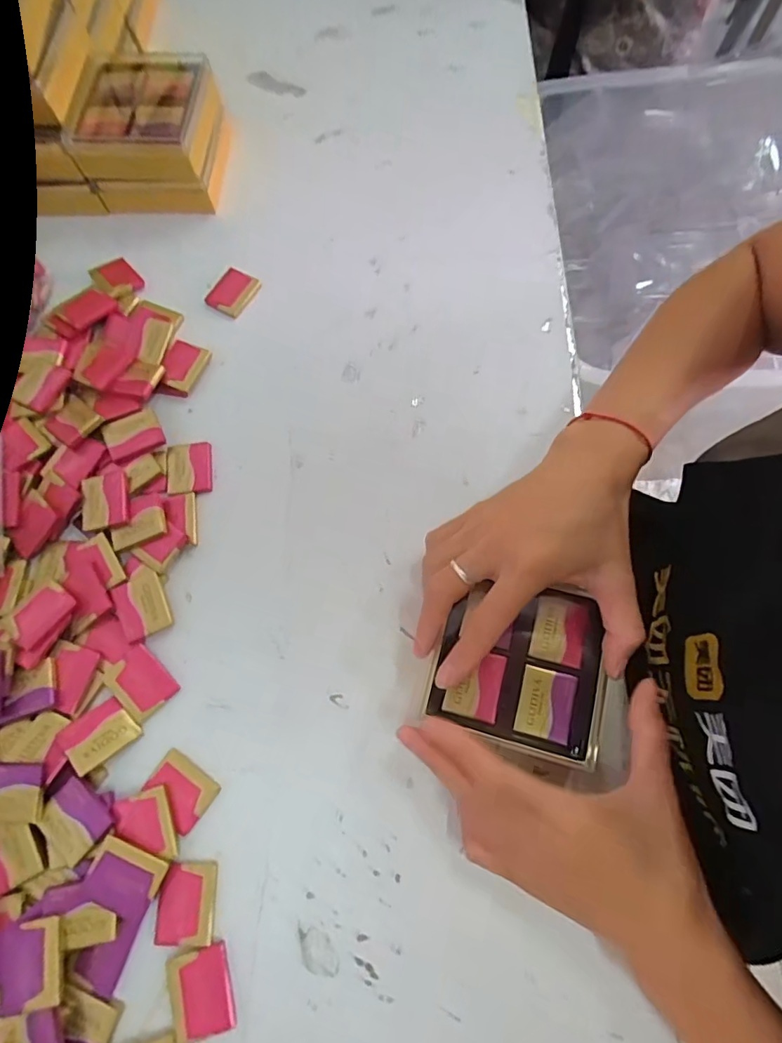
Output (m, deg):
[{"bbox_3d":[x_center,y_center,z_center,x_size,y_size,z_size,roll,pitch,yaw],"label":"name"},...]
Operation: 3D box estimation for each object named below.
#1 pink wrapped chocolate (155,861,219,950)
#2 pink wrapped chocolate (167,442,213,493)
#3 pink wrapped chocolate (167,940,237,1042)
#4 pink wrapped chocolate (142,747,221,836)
[{"bbox_3d":[-0.116,0.217,0.290,0.031,0.004,0.040,0,72,1],"label":"pink wrapped chocolate"},{"bbox_3d":[-0.149,-0.040,0.376,0.032,0.004,0.040,-7,72,-2],"label":"pink wrapped chocolate"},{"bbox_3d":[-0.103,0.256,0.277,0.033,0.004,0.039,-16,73,-4],"label":"pink wrapped chocolate"},{"bbox_3d":[-0.128,0.163,0.309,0.040,0.004,0.030,34,75,11],"label":"pink wrapped chocolate"}]

